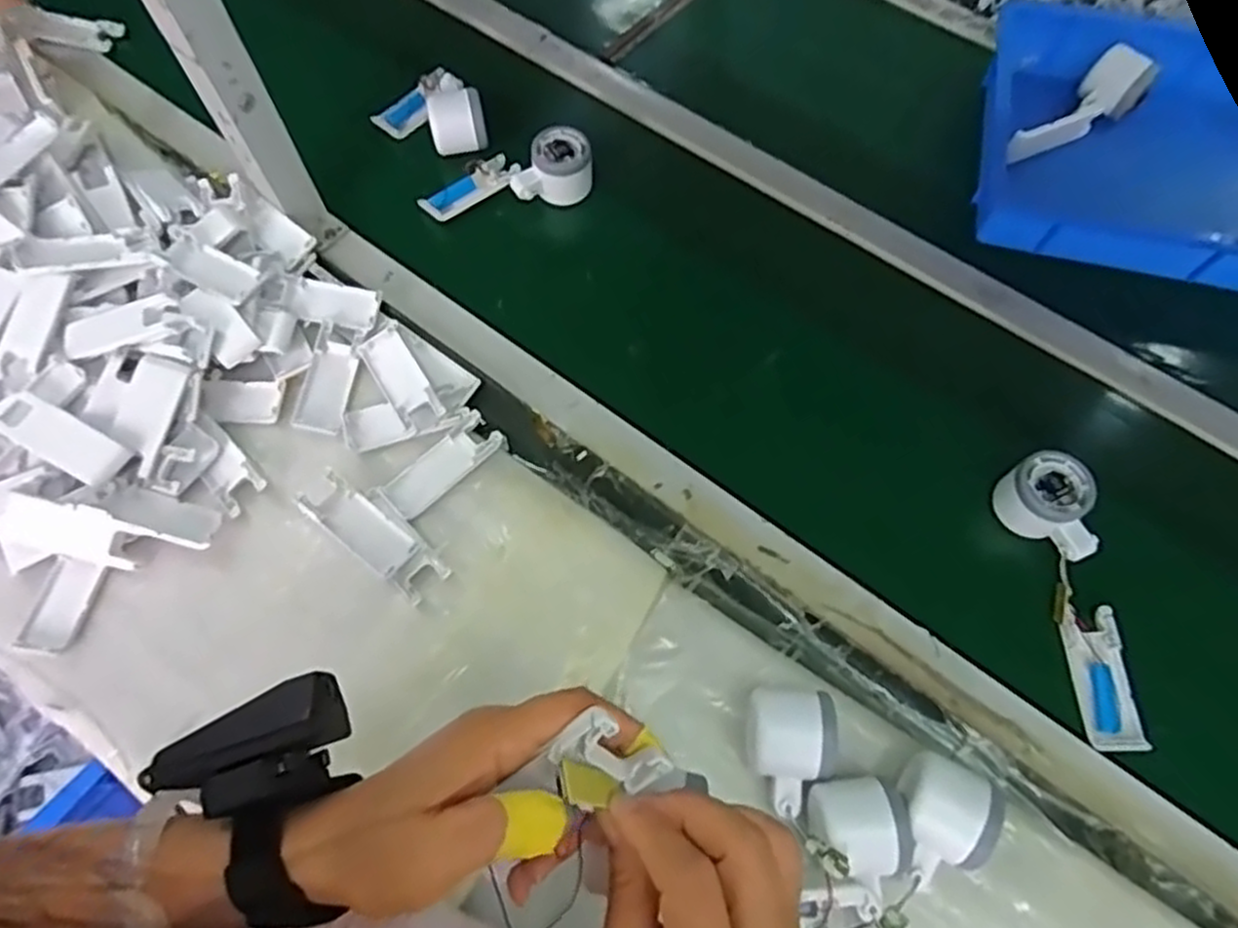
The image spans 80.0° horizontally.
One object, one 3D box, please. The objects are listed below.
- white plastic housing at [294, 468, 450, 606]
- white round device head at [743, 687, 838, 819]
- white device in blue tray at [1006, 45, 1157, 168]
[{"bbox_3d":[-0.195,0.058,0.586,0.126,0.022,0.039,35,71,16],"label":"white plastic housing"},{"bbox_3d":[0.118,0.201,0.517,0.058,0.053,0.079,4,66,3],"label":"white round device head"},{"bbox_3d":[0.476,-0.370,0.777,0.177,0.050,0.054,-34,70,-1],"label":"white device in blue tray"}]

